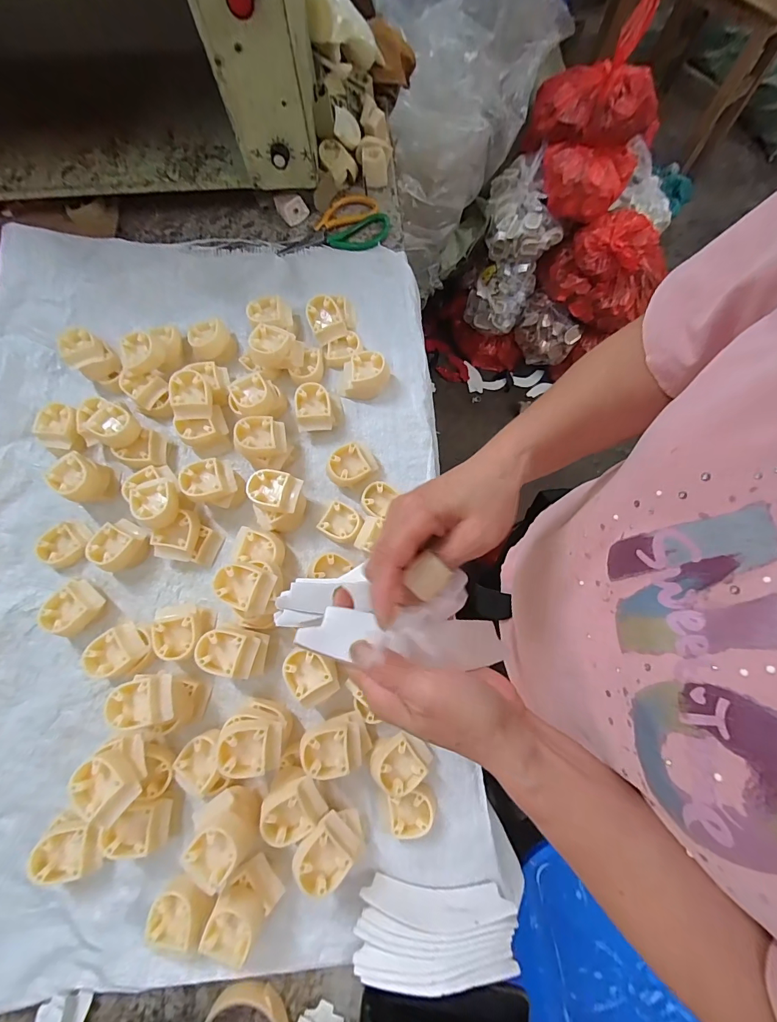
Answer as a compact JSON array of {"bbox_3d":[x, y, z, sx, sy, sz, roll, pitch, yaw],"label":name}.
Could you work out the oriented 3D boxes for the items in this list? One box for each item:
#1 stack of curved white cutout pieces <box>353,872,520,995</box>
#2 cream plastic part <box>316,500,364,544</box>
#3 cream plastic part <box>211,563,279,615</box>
[{"bbox_3d":[0.048,0.428,0.403,0.155,0.036,0.078,4,76,0],"label":"stack of curved white cutout pieces"},{"bbox_3d":[-0.060,0.015,0.519,0.051,0.017,0.045,31,77,7],"label":"cream plastic part"},{"bbox_3d":[-0.159,0.084,0.442,0.059,0.025,0.047,19,76,4],"label":"cream plastic part"}]

